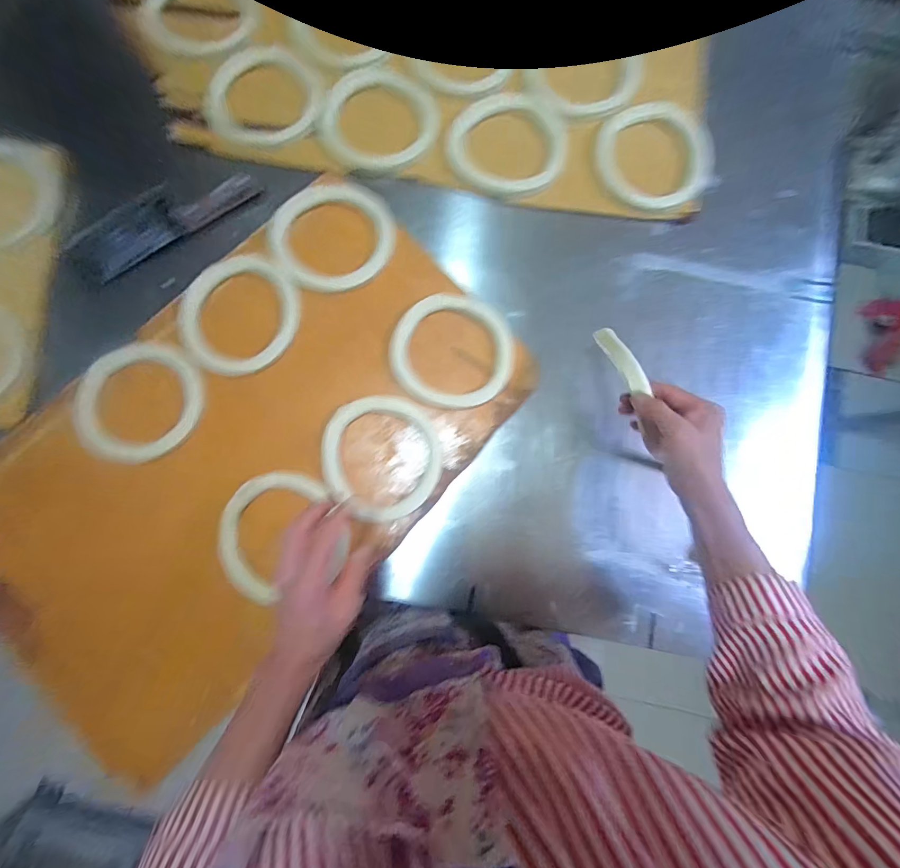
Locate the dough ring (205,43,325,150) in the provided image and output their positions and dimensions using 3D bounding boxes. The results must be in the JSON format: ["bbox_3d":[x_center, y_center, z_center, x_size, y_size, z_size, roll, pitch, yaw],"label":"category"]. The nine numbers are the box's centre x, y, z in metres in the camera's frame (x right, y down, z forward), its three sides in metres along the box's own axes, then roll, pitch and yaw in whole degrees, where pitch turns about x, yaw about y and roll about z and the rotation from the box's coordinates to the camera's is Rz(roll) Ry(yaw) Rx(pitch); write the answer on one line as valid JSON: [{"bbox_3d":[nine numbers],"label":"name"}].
[{"bbox_3d":[-0.260,-0.482,0.548,0.155,0.014,0.160,10,84,-1],"label":"dough ring"}]

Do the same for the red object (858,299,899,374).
[{"bbox_3d":[1.275,-0.307,1.128,0.048,0.198,0.179,-9,53,-37],"label":"red object"}]

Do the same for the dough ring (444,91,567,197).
[{"bbox_3d":[0.082,-0.416,0.546,0.162,0.021,0.144,5,84,-2],"label":"dough ring"}]

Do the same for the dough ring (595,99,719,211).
[{"bbox_3d":[0.291,-0.391,0.541,0.165,0.019,0.152,0,84,-3],"label":"dough ring"}]

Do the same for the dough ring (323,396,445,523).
[{"bbox_3d":[-0.084,0.030,0.481,0.143,0.021,0.155,0,84,-3],"label":"dough ring"}]

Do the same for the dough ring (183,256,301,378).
[{"bbox_3d":[-0.275,-0.158,0.503,0.139,0.015,0.161,25,83,0],"label":"dough ring"}]

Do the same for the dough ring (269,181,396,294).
[{"bbox_3d":[-0.157,-0.270,0.517,0.158,0.018,0.165,0,84,-3],"label":"dough ring"}]

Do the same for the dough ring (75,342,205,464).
[{"bbox_3d":[-0.396,-0.043,0.480,0.153,0.022,0.150,0,84,-3],"label":"dough ring"}]

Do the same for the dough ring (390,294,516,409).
[{"bbox_3d":[0.004,-0.109,0.508,0.160,0.010,0.149,0,84,-3],"label":"dough ring"}]

